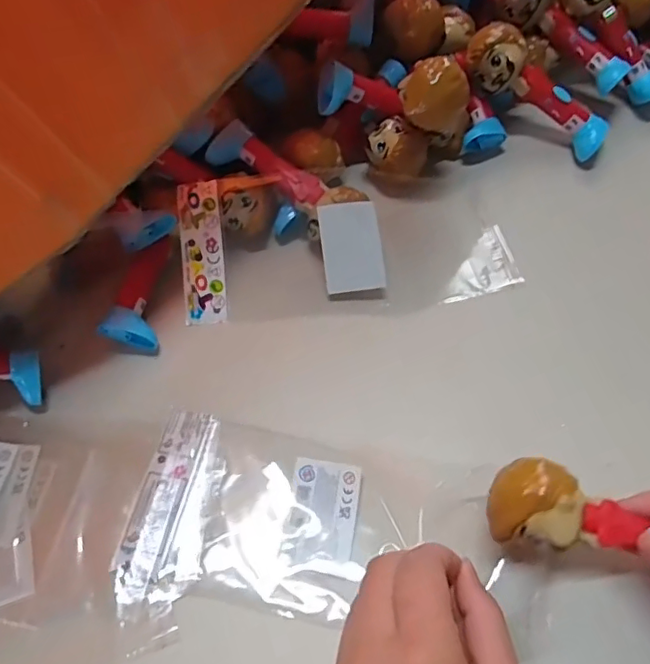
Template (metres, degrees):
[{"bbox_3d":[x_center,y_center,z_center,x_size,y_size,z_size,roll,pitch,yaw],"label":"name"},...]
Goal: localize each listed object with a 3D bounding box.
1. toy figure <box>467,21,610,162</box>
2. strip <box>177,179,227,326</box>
[{"bbox_3d":[0.162,-0.183,0.426,0.123,0.030,0.032,36,66,-8],"label":"toy figure"},{"bbox_3d":[-0.085,-0.055,0.387,0.029,0.006,0.096,-4,91,0],"label":"strip"}]

